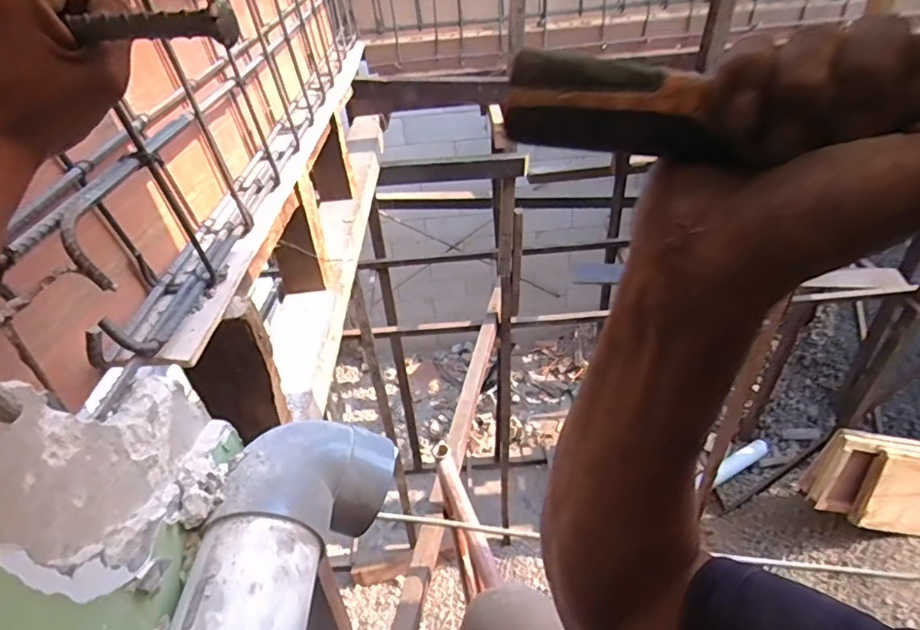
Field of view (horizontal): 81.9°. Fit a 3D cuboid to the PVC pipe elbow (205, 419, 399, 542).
[{"bbox_3d":[-0.156,0.191,0.594,0.154,0.126,0.150,-6,37,-2],"label":"PVC pipe elbow"}]

